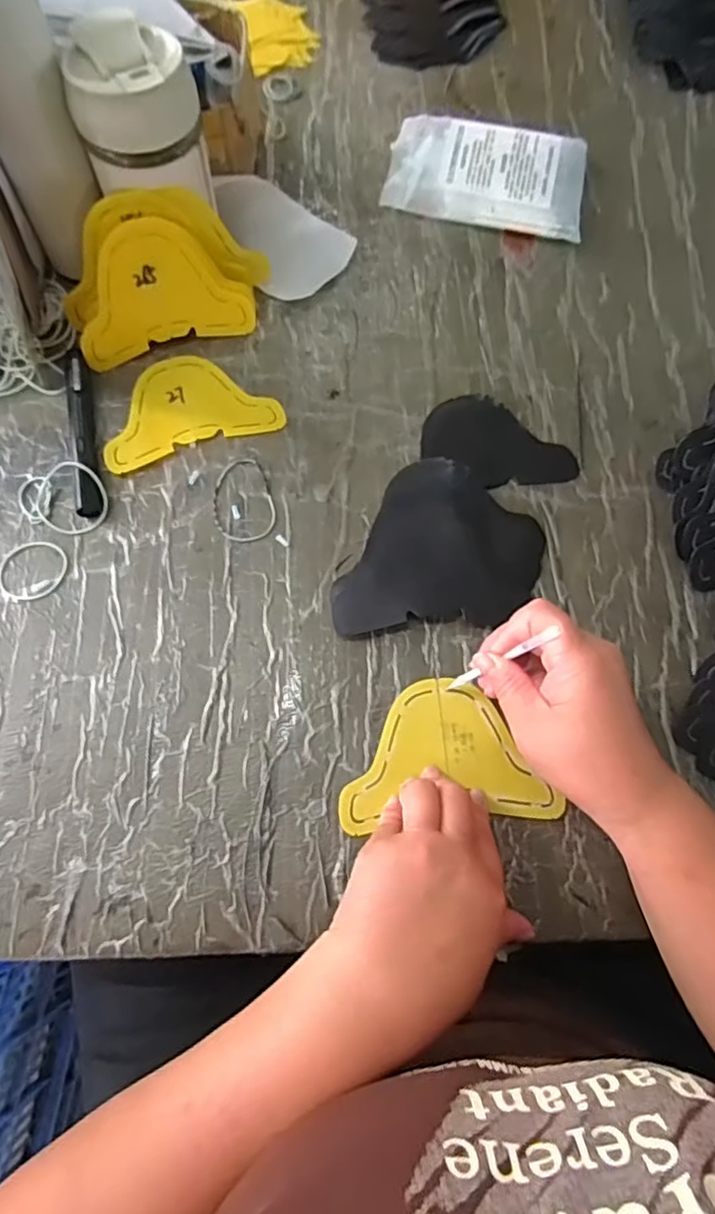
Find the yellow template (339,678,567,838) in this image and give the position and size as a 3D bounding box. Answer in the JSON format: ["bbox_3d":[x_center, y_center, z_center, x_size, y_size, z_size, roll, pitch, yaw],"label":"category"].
[{"bbox_3d":[0.056,0.093,0.394,0.133,0.004,0.090,-5,72,-1],"label":"yellow template"}]

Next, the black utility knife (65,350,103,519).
[{"bbox_3d":[-0.209,-0.135,0.462,0.016,0.014,0.144,-11,74,-5],"label":"black utility knife"}]

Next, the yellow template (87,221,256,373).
[{"bbox_3d":[-0.155,-0.246,0.472,0.134,0.089,0.008,-18,42,-7],"label":"yellow template"}]

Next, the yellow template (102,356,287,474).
[{"bbox_3d":[-0.135,-0.161,0.482,0.136,0.004,0.088,-18,72,-10],"label":"yellow template"}]

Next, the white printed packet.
[{"bbox_3d":[0.118,-0.392,0.552,0.176,0.024,0.102,13,73,2],"label":"white printed packet"}]

